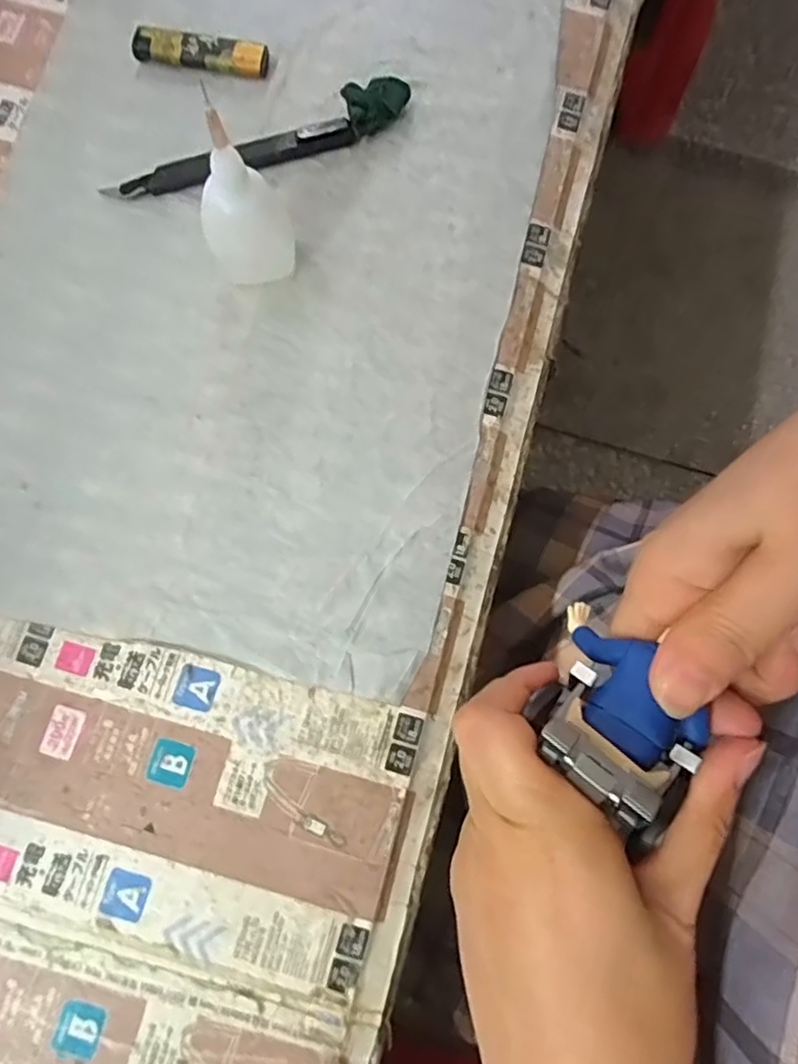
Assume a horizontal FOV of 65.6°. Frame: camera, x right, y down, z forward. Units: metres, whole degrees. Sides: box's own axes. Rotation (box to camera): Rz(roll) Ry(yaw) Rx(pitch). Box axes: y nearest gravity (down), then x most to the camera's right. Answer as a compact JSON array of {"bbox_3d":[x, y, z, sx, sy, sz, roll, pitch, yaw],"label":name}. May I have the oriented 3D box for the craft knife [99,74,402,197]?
[{"bbox_3d":[-0.081,-0.228,0.364,0.182,0.019,0.024,-22,80,-6],"label":"craft knife"}]

